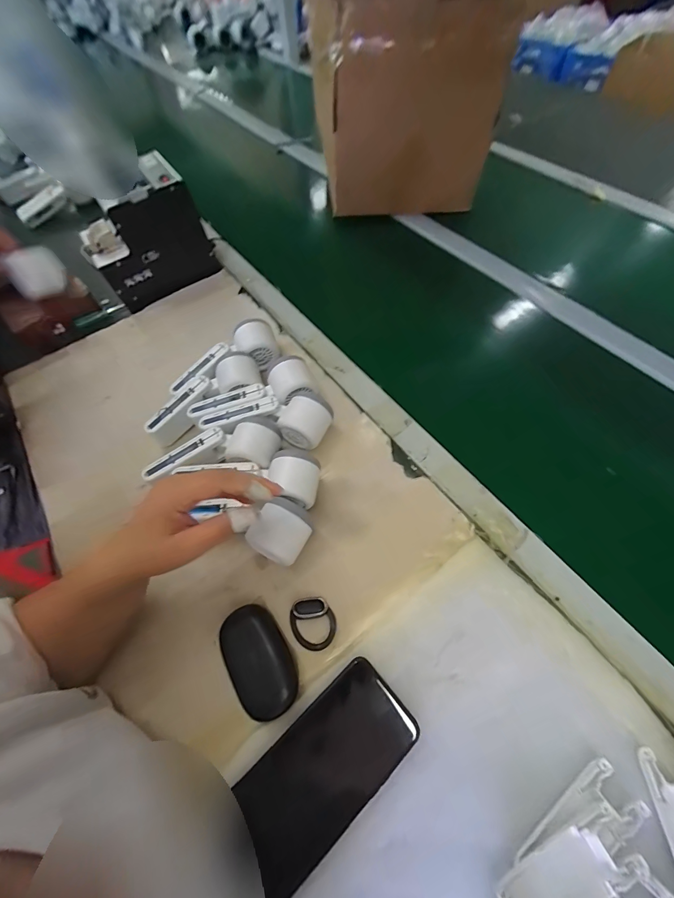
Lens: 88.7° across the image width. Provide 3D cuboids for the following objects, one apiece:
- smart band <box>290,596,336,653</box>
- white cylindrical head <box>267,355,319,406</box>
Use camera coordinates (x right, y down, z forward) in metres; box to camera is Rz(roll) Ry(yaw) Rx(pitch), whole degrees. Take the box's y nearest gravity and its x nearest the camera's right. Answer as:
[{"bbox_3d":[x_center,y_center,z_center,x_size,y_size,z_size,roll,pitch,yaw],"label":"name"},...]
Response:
[{"bbox_3d":[-0.023,0.172,0.340,0.043,0.016,0.046,1,55,-2],"label":"smart band"},{"bbox_3d":[-0.060,-0.089,0.459,0.056,0.043,0.057,-2,60,3],"label":"white cylindrical head"}]

